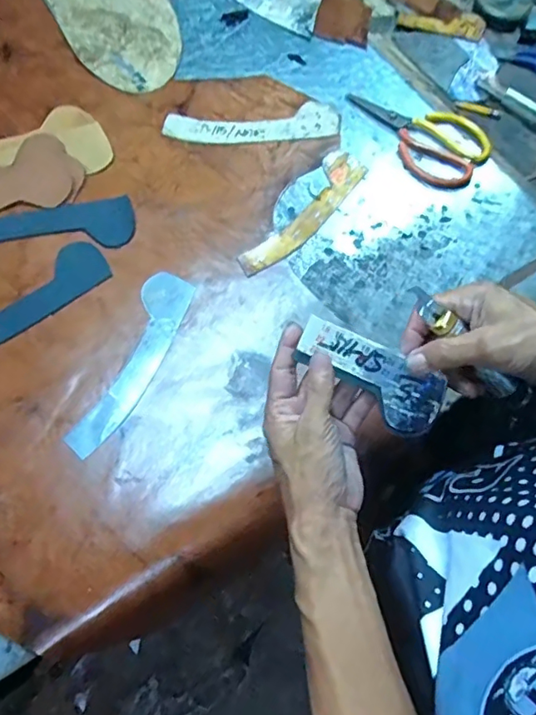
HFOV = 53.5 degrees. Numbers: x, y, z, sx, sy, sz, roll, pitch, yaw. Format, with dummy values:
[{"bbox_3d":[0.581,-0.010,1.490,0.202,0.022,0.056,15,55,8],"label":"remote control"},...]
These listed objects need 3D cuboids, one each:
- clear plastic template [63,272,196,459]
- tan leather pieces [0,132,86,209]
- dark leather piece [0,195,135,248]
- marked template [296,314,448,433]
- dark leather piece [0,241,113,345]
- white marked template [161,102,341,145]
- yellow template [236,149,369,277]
[{"bbox_3d":[-0.132,0.003,0.525,0.049,0.004,0.197,20,70,5],"label":"clear plastic template"},{"bbox_3d":[-0.315,-0.188,0.582,0.215,0.016,0.086,-14,71,-8],"label":"tan leather pieces"},{"bbox_3d":[-0.247,-0.137,0.567,0.204,0.012,0.055,-8,71,-6],"label":"dark leather piece"},{"bbox_3d":[0.079,0.014,0.412,0.121,0.004,0.049,28,94,-6],"label":"marked template"},{"bbox_3d":[-0.257,-0.051,0.539,0.201,0.005,0.053,-37,82,-16],"label":"dark leather piece"},{"bbox_3d":[-0.018,-0.280,0.638,0.207,0.010,0.055,-9,69,-5],"label":"white marked template"},{"bbox_3d":[0.042,-0.163,0.597,0.047,0.005,0.197,35,72,10],"label":"yellow template"}]

